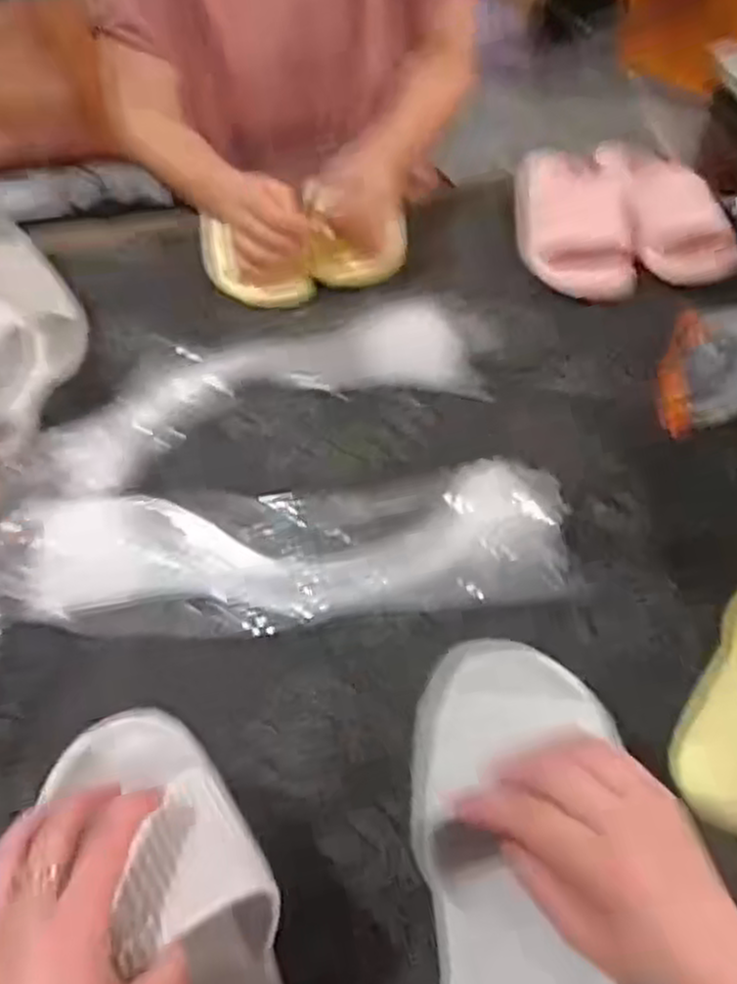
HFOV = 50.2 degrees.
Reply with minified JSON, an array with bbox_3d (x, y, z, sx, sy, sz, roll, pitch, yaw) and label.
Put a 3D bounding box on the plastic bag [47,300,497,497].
[{"bbox_3d":[-0.082,-0.102,0.748,0.416,0.032,0.151,-15,48,-16],"label":"plastic bag"}]

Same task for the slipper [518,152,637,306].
[{"bbox_3d":[0.235,-0.321,0.916,0.113,0.060,0.255,-1,51,4],"label":"slipper"}]

